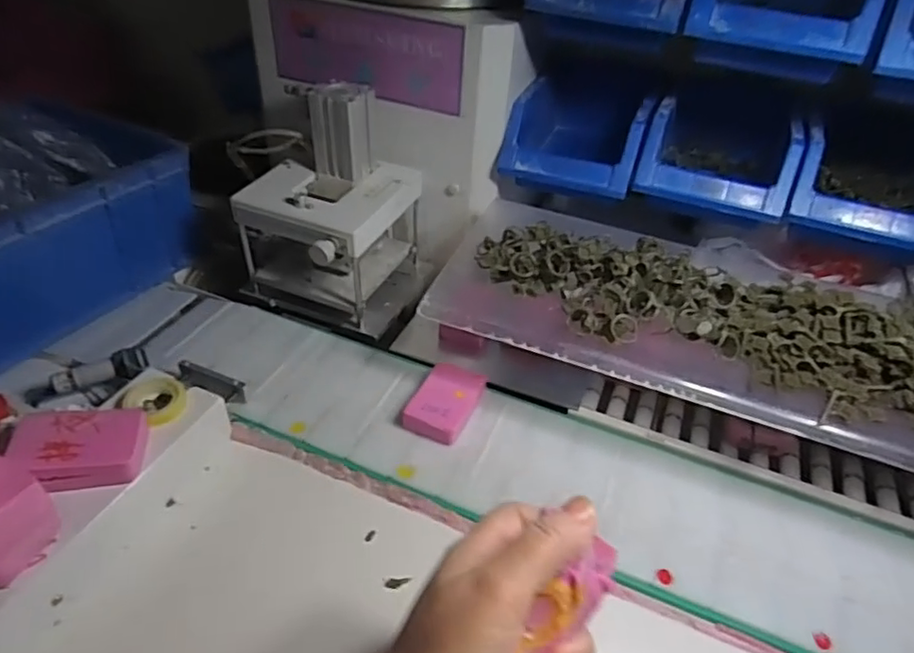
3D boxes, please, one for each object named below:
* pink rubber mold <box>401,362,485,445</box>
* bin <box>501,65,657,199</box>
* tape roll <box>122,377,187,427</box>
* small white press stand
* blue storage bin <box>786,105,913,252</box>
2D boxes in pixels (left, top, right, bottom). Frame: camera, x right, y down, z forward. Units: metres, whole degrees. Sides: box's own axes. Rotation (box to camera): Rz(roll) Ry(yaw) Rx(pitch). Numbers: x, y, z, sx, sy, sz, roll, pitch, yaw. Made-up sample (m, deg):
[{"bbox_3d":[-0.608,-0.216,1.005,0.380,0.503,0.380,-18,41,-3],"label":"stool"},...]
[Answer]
[{"bbox_3d":[-0.008,0.059,0.487,0.047,0.020,0.072,16,43,14],"label":"pink rubber mold"},{"bbox_3d":[0.126,-0.187,0.608,0.126,0.090,0.155,17,43,15],"label":"bin"},{"bbox_3d":[-0.217,0.052,0.434,0.044,0.011,0.038,18,43,16],"label":"tape roll"},{"bbox_3d":[-0.122,-0.116,0.561,0.150,0.175,0.157,15,42,13],"label":"small white press stand"},{"bbox_3d":[0.358,-0.123,0.520,0.124,0.076,0.150,21,44,19],"label":"blue storage bin"}]

